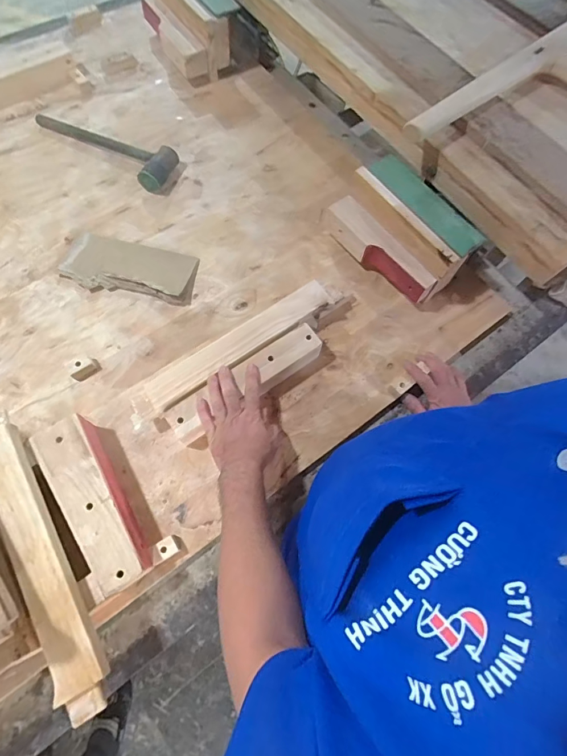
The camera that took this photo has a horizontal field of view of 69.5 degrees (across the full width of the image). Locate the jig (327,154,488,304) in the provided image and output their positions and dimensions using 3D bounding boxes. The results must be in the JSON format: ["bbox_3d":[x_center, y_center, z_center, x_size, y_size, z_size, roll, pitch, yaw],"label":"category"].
[{"bbox_3d":[0.216,-0.263,0.758,0.140,0.134,0.248,-38,76,-16],"label":"jig"}]

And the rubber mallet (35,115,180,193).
[{"bbox_3d":[-0.383,-0.518,0.889,0.346,0.045,0.097,33,71,10],"label":"rubber mallet"}]

